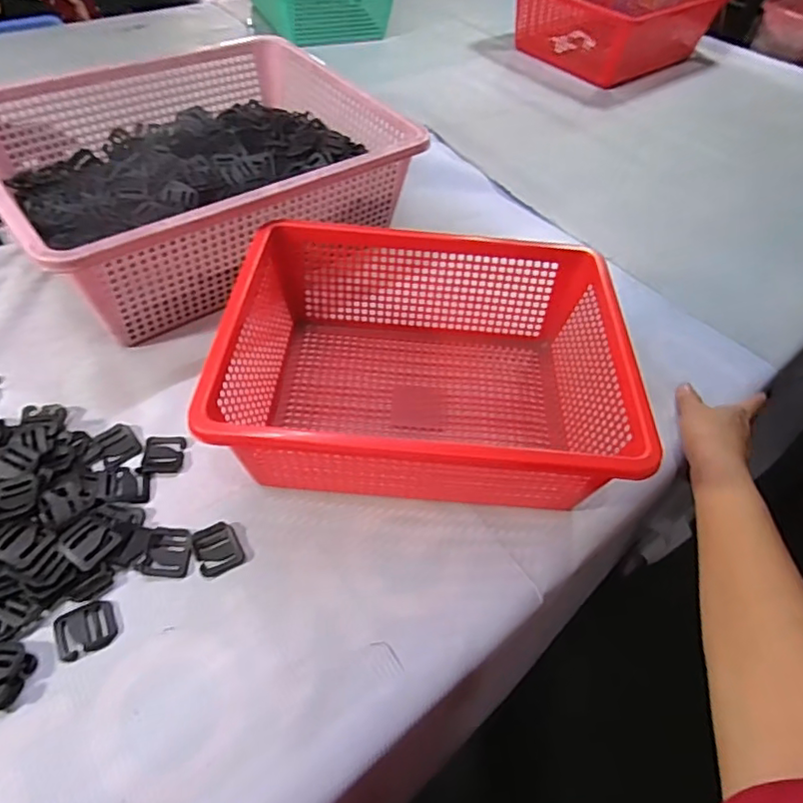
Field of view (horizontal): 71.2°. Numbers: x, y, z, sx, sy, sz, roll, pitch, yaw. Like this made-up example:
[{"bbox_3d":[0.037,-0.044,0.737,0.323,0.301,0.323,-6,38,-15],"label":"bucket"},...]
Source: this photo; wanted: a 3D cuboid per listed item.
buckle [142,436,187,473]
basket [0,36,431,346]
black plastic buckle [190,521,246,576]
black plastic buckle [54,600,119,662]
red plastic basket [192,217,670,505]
[{"bbox_3d":[-0.188,0.042,0.446,0.029,0.004,0.033,-3,51,-7],"label":"buckle"},{"bbox_3d":[-0.216,-0.241,0.600,0.372,0.126,0.324,-30,59,-26],"label":"basket"},{"bbox_3d":[-0.130,0.104,0.399,0.032,0.004,0.037,-19,54,-19],"label":"black plastic buckle"},{"bbox_3d":[-0.202,0.145,0.359,0.035,0.004,0.031,-20,55,-19],"label":"black plastic buckle"},{"bbox_3d":[0.019,-0.034,0.463,0.295,0.101,0.240,5,50,-1],"label":"red plastic basket"}]

